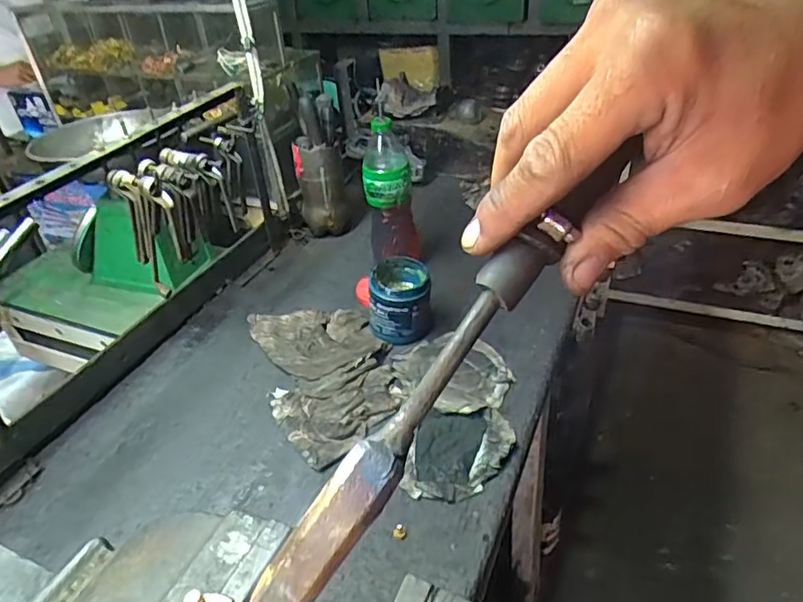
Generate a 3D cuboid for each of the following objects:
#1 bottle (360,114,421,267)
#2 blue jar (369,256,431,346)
[{"bbox_3d":[-0.016,-0.168,0.960,0.085,0.257,0.096,-4,36,2],"label":"bottle"},{"bbox_3d":[0.001,-0.001,0.873,0.088,0.094,0.090,-3,36,2],"label":"blue jar"}]

